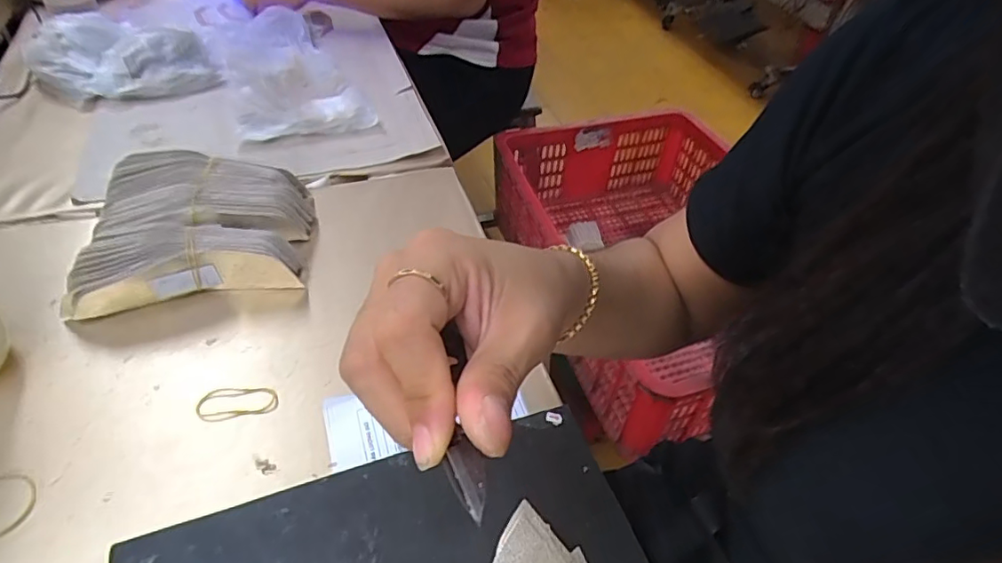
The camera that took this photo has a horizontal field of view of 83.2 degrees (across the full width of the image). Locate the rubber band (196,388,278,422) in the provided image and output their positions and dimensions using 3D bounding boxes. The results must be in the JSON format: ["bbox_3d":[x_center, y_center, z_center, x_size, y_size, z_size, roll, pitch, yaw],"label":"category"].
[{"bbox_3d":[-0.202,0.093,0.432,0.058,0.004,0.029,-2,45,-9],"label":"rubber band"}]

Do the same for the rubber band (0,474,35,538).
[{"bbox_3d":[-0.329,0.147,0.367,0.043,0.004,0.044,6,44,-1],"label":"rubber band"}]

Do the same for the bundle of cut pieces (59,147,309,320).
[{"bbox_3d":[-0.276,-0.047,0.523,0.182,0.061,0.169,-2,45,-9],"label":"bundle of cut pieces"}]

